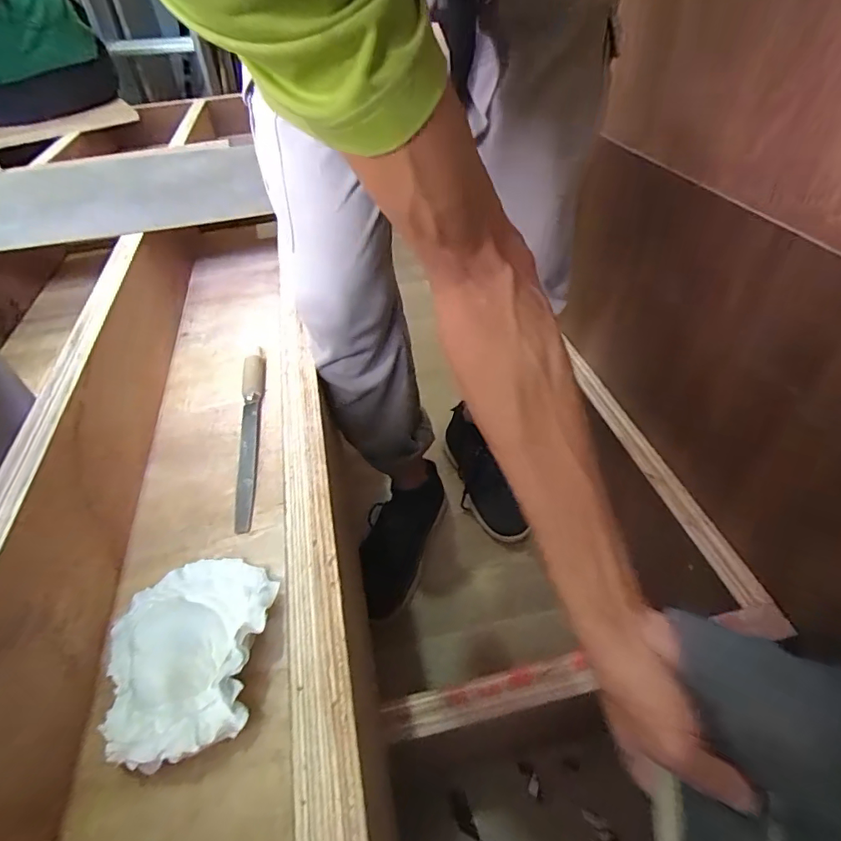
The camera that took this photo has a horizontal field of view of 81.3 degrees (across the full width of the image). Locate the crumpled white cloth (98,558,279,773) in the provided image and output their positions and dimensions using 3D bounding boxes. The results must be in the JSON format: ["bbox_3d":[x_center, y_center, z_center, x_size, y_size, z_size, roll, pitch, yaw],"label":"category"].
[{"bbox_3d":[-0.210,0.193,0.429,0.149,0.050,0.183,-2,44,1],"label":"crumpled white cloth"}]

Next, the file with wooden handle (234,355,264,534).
[{"bbox_3d":[-0.223,0.014,0.633,0.026,0.027,0.294,-8,44,-5],"label":"file with wooden handle"}]

